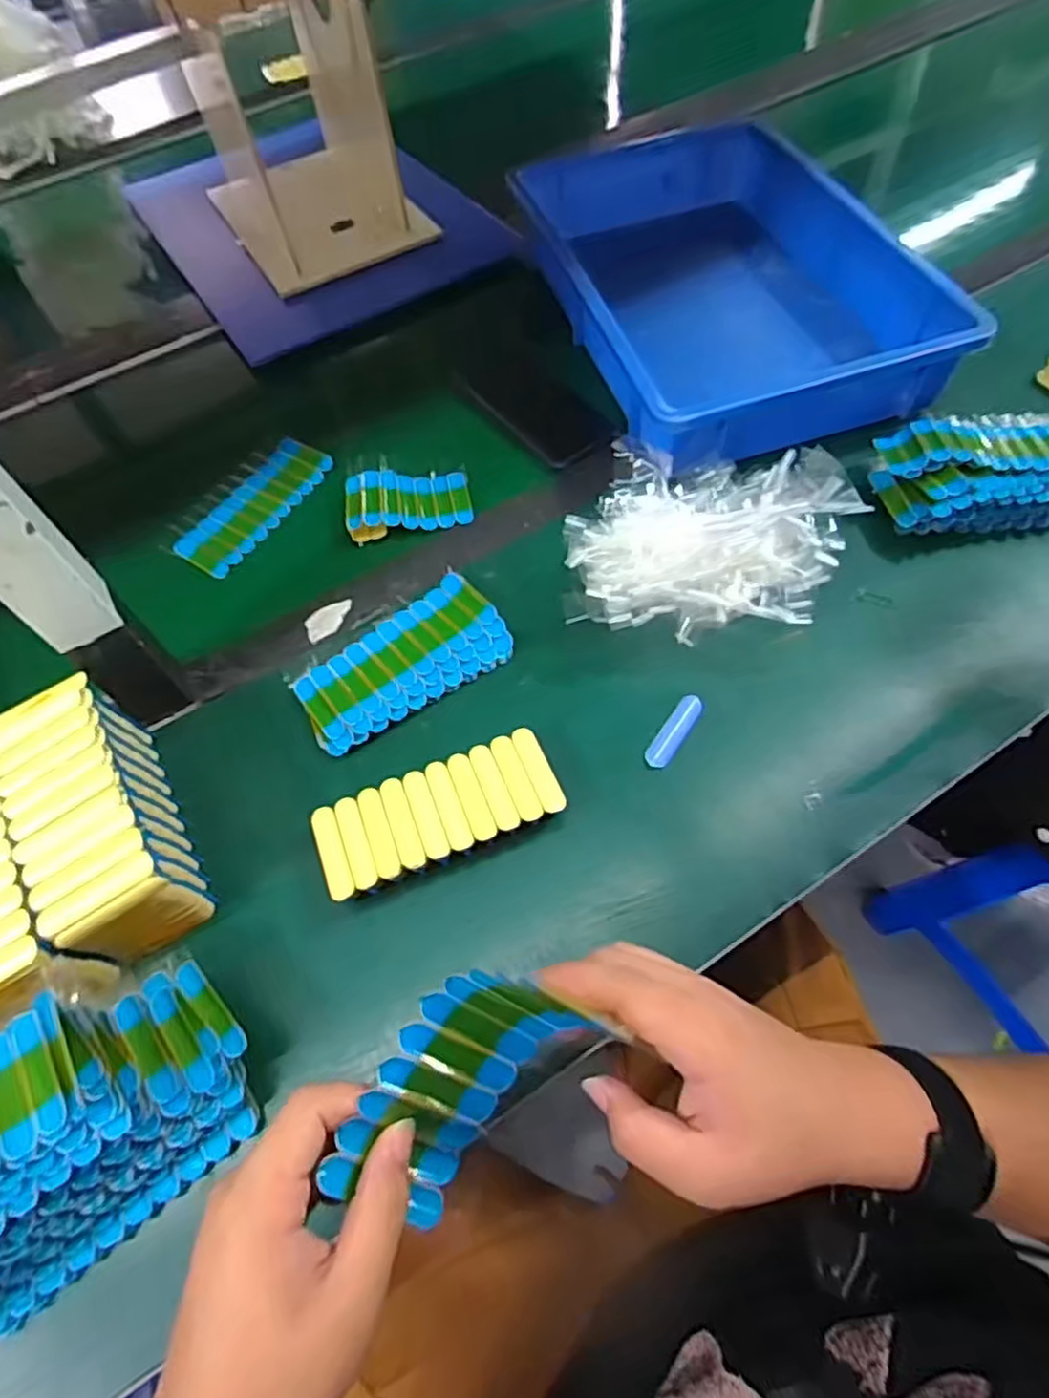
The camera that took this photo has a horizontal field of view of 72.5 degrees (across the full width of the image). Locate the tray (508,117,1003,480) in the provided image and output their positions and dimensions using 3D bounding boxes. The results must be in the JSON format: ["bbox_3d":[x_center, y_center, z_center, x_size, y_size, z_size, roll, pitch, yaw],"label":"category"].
[{"bbox_3d":[0.178,-0.408,0.694,0.286,0.100,0.444,-16,61,-7],"label":"tray"}]

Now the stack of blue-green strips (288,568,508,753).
[{"bbox_3d":[-0.090,-0.028,0.524,0.153,0.018,0.081,-36,64,-15],"label":"stack of blue-green strips"}]

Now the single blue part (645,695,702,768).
[{"bbox_3d":[0.104,0.022,0.496,0.016,0.006,0.061,30,67,19],"label":"single blue part"}]

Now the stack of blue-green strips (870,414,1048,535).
[{"bbox_3d":[0.372,-0.188,0.577,0.184,0.054,0.106,-11,60,-2],"label":"stack of blue-green strips"}]

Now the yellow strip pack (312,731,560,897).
[{"bbox_3d":[-0.055,0.073,0.459,0.152,0.023,0.064,-22,61,-8],"label":"yellow strip pack"}]

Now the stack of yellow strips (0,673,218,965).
[{"bbox_3d":[-0.260,0.076,0.438,0.069,0.084,0.167,-29,62,-12],"label":"stack of yellow strips"}]

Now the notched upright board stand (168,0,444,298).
[{"bbox_3d":[-0.250,-0.622,0.771,0.190,0.196,0.257,-28,62,-11],"label":"notched upright board stand"}]

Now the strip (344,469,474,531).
[{"bbox_3d":[-0.099,-0.172,0.610,0.103,0.020,0.057,-4,60,2],"label":"strip"}]

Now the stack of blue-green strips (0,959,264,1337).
[{"bbox_3d":[-0.241,0.227,0.358,0.199,0.084,0.102,-36,64,-15],"label":"stack of blue-green strips"}]

